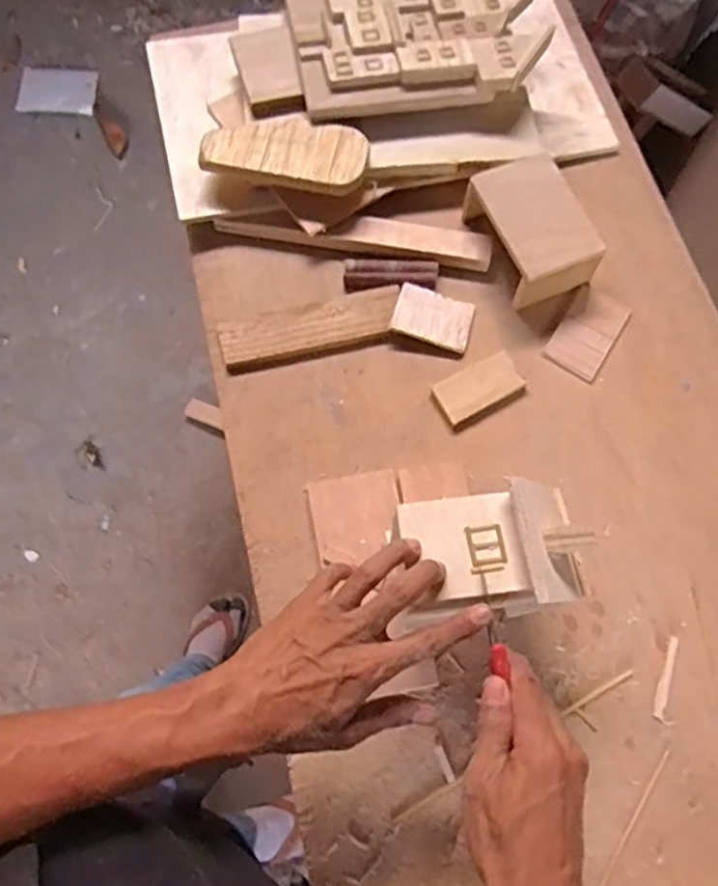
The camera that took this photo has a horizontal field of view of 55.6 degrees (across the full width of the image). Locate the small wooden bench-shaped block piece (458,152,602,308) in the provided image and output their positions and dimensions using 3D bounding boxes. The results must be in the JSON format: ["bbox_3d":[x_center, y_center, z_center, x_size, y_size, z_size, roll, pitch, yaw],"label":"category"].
[{"bbox_3d":[0.178,-0.220,0.704,0.093,0.060,0.135,-19,71,-9],"label":"small wooden bench-shaped block piece"}]

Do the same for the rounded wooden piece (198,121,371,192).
[{"bbox_3d":[-0.075,-0.303,0.709,0.167,0.019,0.077,7,69,0],"label":"rounded wooden piece"}]

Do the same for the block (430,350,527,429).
[{"bbox_3d":[0.118,-0.054,0.671,0.085,0.013,0.046,-27,73,-12],"label":"block"}]

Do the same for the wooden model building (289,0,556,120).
[{"bbox_3d":[0.065,-0.446,0.741,0.261,0.029,0.186,-9,70,-6],"label":"wooden model building"}]

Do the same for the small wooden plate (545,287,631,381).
[{"bbox_3d":[0.237,-0.115,0.702,0.056,0.005,0.098,33,71,10],"label":"small wooden plate"}]

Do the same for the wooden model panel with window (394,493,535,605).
[{"bbox_3d":[0.073,0.073,0.477,0.083,0.010,0.074,-7,68,-4],"label":"wooden model panel with window"}]

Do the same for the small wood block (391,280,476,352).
[{"bbox_3d":[0.077,-0.128,0.693,0.077,0.012,0.057,16,69,4],"label":"small wood block"}]

